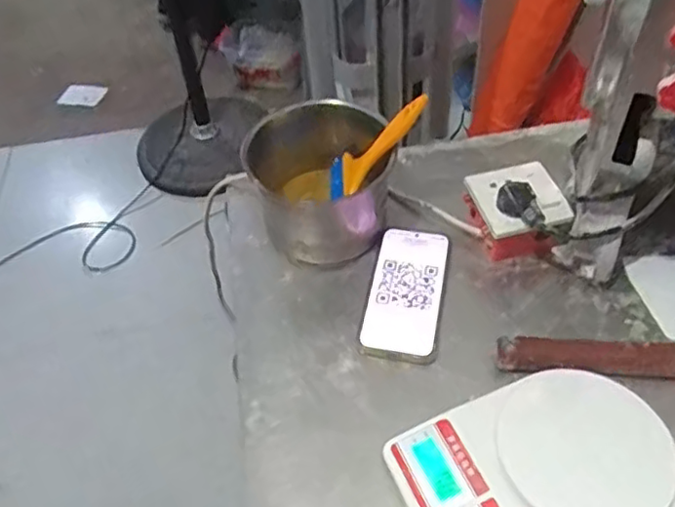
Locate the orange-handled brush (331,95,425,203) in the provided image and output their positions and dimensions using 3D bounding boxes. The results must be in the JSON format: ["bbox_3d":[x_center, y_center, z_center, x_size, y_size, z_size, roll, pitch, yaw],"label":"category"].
[{"bbox_3d":[0.039,-0.111,0.670,0.016,0.150,0.062,27,47,-24],"label":"orange-handled brush"}]

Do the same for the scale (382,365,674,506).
[{"bbox_3d":[0.161,0.177,0.517,0.207,0.044,0.151,-21,52,-12],"label":"scale"}]

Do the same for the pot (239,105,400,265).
[{"bbox_3d":[-0.016,-0.072,0.686,0.145,0.108,0.140,-10,51,-3],"label":"pot"}]

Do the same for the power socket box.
[{"bbox_3d":[0.189,-0.045,0.682,0.087,0.071,0.089,-17,51,-8],"label":"power socket box"}]

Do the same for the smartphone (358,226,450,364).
[{"bbox_3d":[0.071,0.037,0.660,0.073,0.016,0.157,6,52,10],"label":"smartphone"}]

